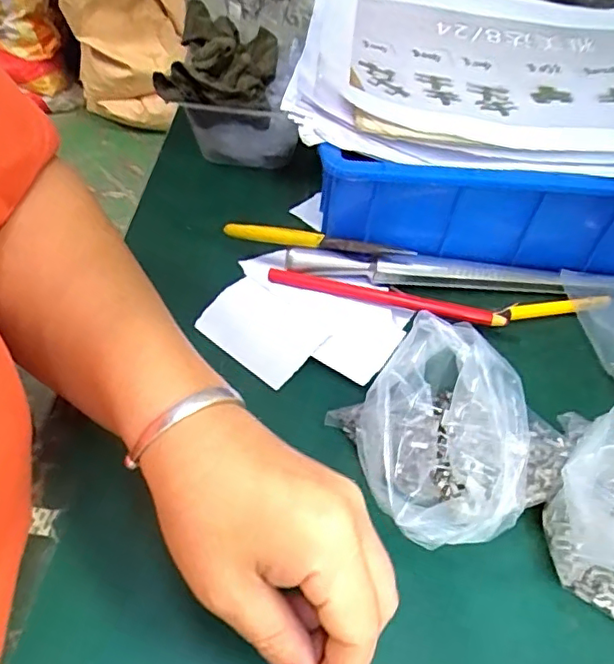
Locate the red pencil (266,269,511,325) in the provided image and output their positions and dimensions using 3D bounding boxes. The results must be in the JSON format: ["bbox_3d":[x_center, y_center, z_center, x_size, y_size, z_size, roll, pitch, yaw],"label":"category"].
[{"bbox_3d":[0.051,-0.022,0.376,0.154,0.014,0.008,12,50,4],"label":"red pencil"}]

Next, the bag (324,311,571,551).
[{"bbox_3d":[0.072,0.052,0.293,0.107,0.057,0.102,-25,57,-25],"label":"bag"}]

